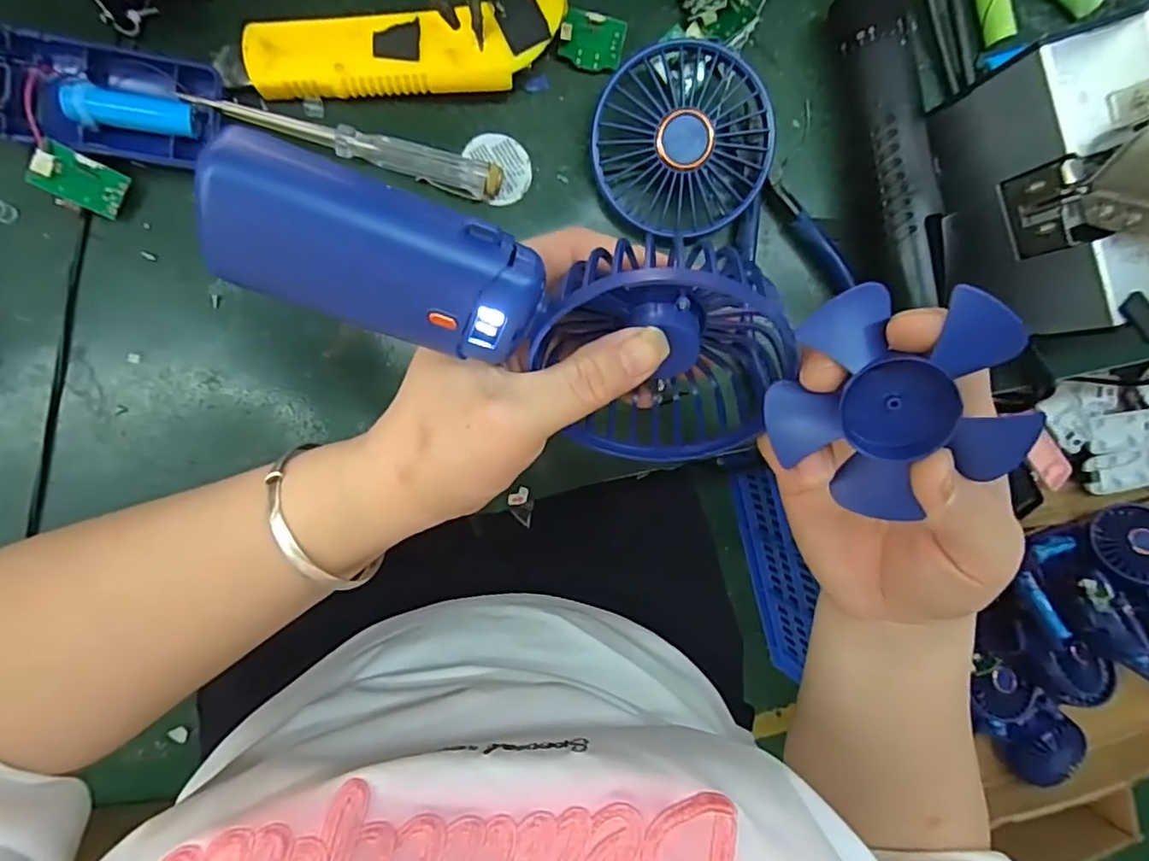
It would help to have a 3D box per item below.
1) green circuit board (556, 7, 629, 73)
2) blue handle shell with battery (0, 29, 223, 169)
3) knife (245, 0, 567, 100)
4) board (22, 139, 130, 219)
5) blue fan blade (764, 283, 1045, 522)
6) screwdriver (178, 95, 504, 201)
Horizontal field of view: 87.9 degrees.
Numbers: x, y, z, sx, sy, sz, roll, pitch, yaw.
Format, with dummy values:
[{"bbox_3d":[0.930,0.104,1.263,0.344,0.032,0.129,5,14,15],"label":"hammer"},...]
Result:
[{"bbox_3d":[0.008,-0.188,0.287,0.031,0.004,0.022,5,126,-11],"label":"green circuit board"},{"bbox_3d":[-0.203,-0.141,0.253,0.093,0.016,0.045,5,91,-9],"label":"blue handle shell with battery"},{"bbox_3d":[-0.074,-0.172,0.272,0.139,0.022,0.040,-13,93,-8],"label":"knife"},{"bbox_3d":[-0.211,-0.105,0.253,0.030,0.005,0.023,23,103,-40],"label":"board"},{"bbox_3d":[0.097,-0.008,0.181,0.069,0.019,0.069,4,113,8],"label":"blue fan blade"},{"bbox_3d":[-0.100,-0.132,0.275,0.132,0.016,0.017,12,90,-9],"label":"screwdriver"}]

